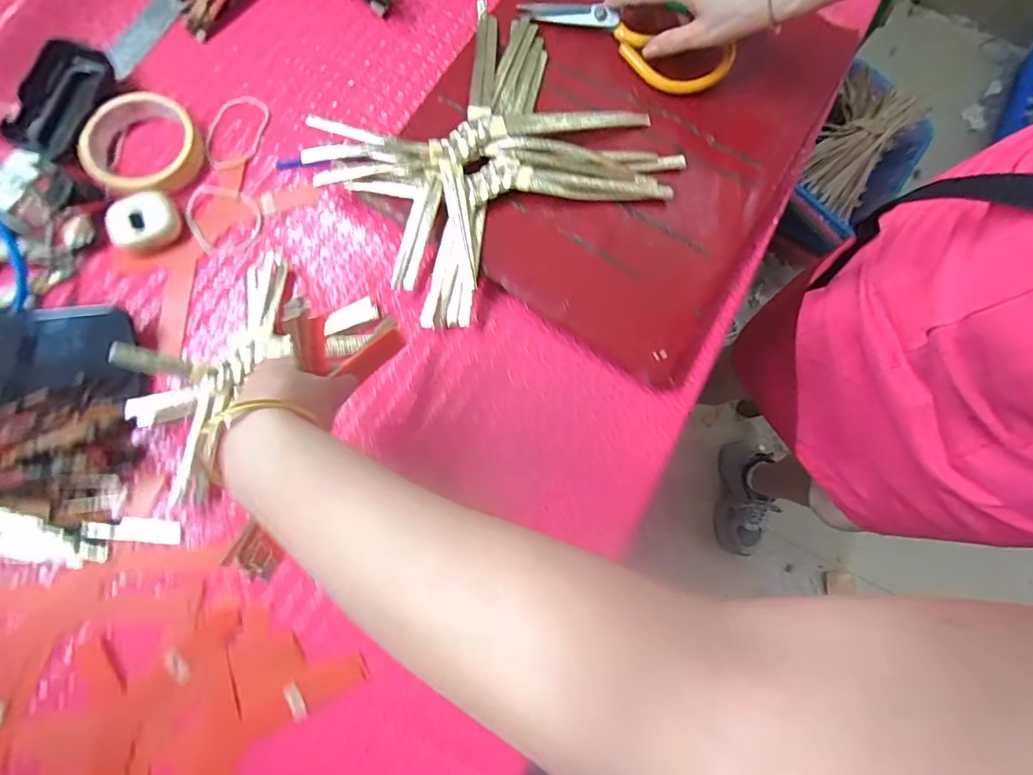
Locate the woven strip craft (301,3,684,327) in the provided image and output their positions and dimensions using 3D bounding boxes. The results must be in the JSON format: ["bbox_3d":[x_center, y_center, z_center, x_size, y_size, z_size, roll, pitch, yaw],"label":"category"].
[{"bbox_3d":[-0.023,-0.198,0.415,0.252,0.034,0.213,-37,82,-8],"label":"woven strip craft"}]

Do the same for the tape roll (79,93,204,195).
[{"bbox_3d":[-0.323,-0.209,0.421,0.091,0.025,0.088,0,79,-2],"label":"tape roll"}]

